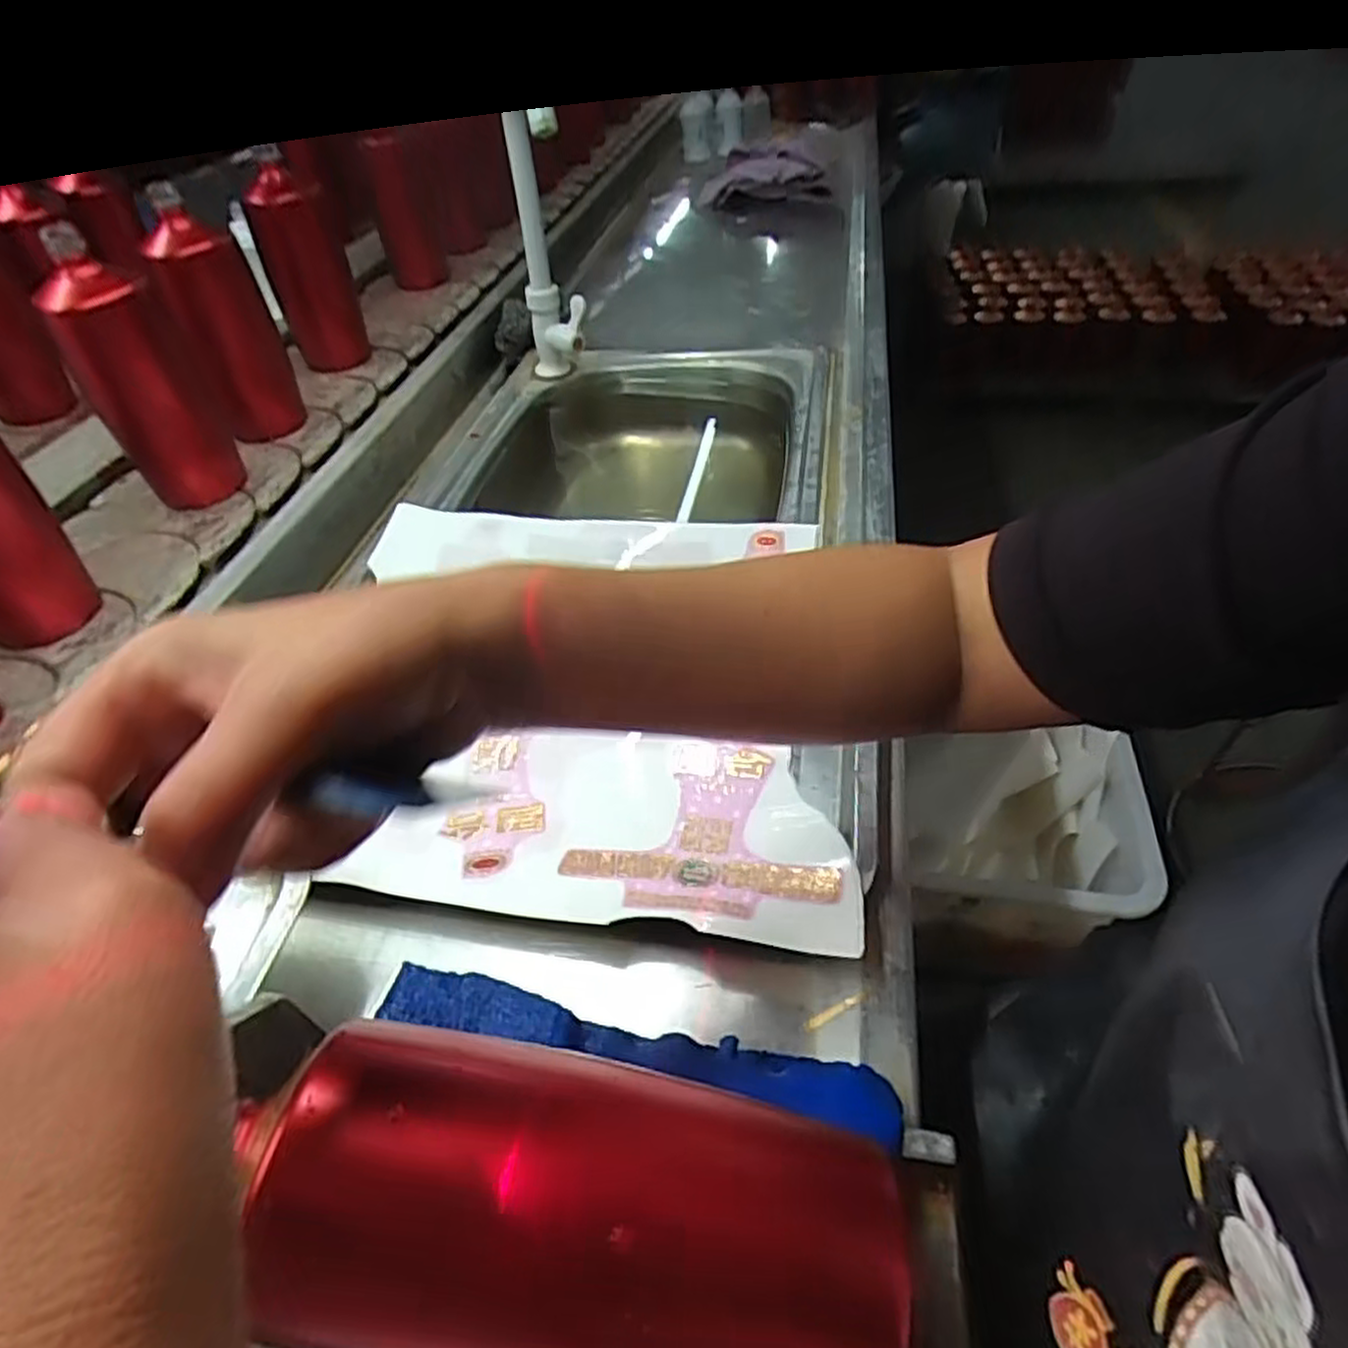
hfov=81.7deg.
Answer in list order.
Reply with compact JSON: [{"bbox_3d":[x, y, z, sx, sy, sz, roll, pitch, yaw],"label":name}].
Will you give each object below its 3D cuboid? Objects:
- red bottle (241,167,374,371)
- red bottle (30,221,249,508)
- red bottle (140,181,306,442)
[{"bbox_3d":[-0.400,-0.440,0.860,0.084,0.176,0.065,-18,46,-14],"label":"red bottle"},{"bbox_3d":[-0.438,-0.241,0.640,0.083,0.189,0.076,-26,48,-20],"label":"red bottle"},{"bbox_3d":[-0.413,-0.325,0.719,0.066,0.199,0.085,-18,46,-14],"label":"red bottle"}]

